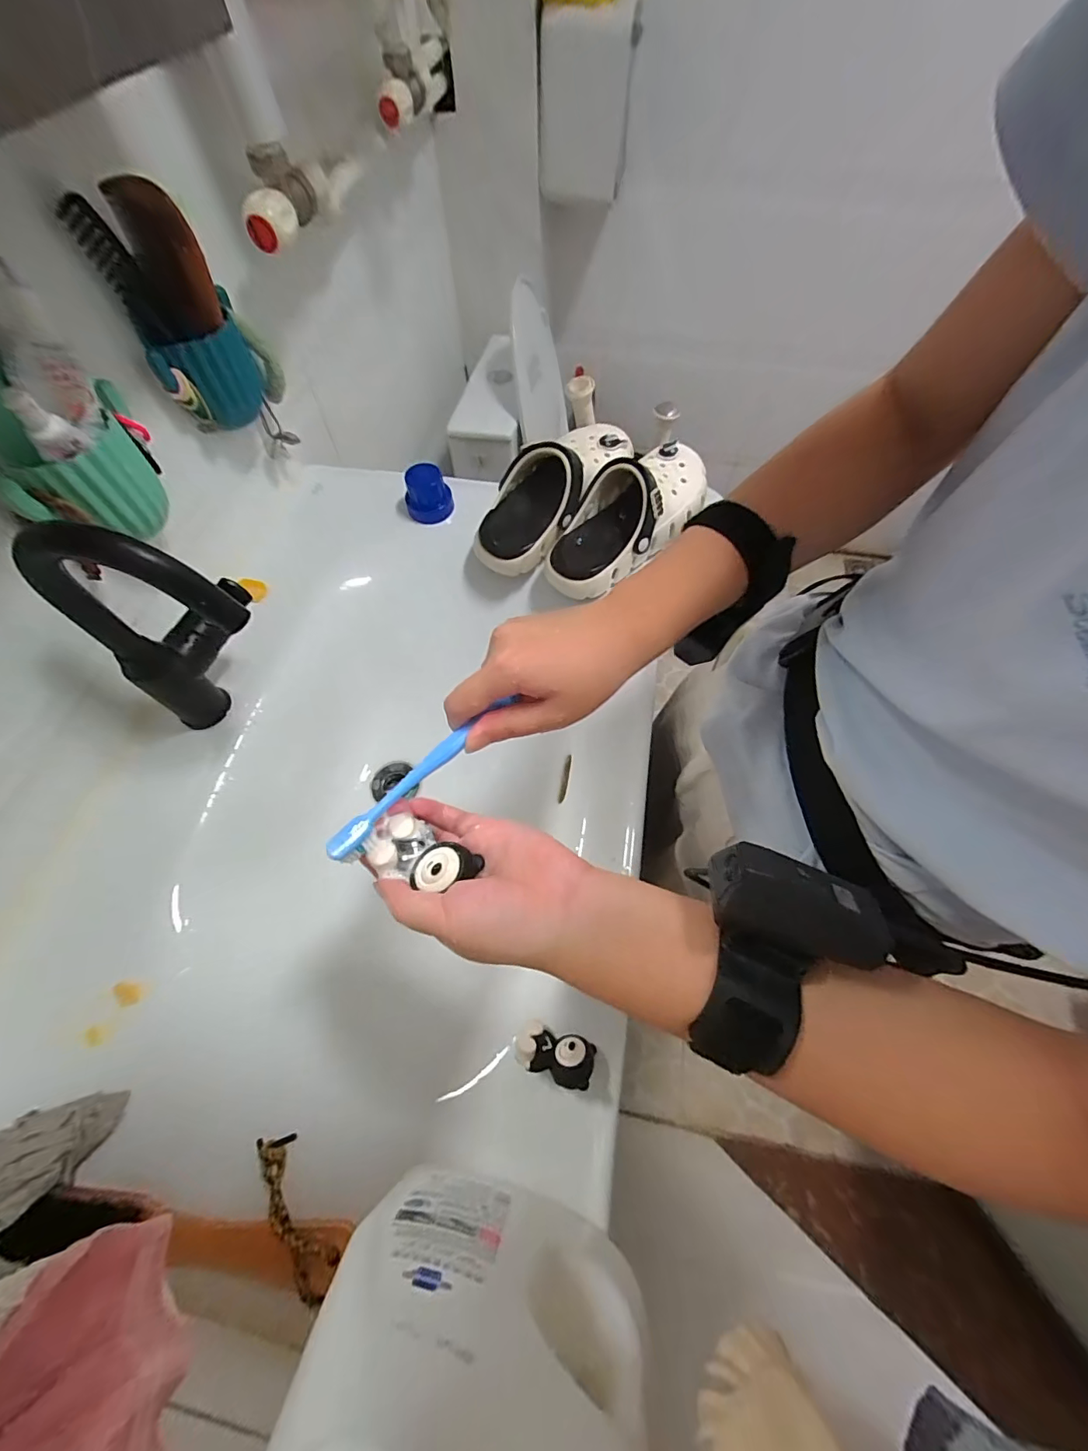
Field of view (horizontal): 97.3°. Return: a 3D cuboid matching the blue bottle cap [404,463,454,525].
[{"bbox_3d":[-0.152,-0.301,0.621,0.058,0.049,0.049,-20,64,-9],"label":"blue bottle cap"}]

